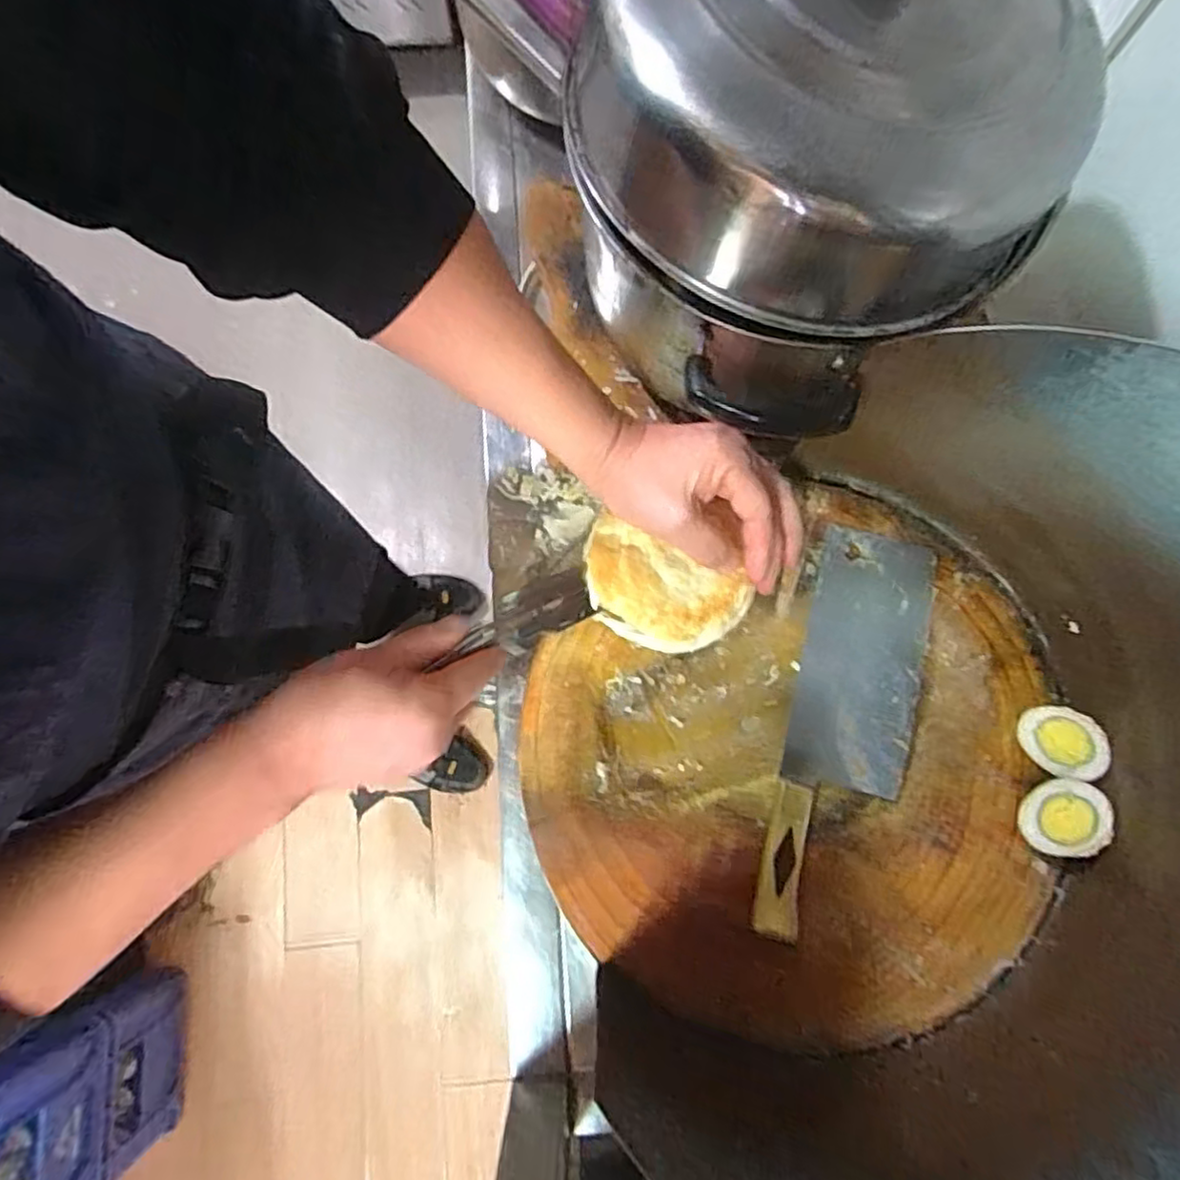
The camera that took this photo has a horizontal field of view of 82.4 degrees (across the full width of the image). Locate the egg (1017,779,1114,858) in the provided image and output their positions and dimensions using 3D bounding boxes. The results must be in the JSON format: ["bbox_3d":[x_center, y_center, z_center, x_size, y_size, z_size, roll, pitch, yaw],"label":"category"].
[{"bbox_3d":[0.297,0.143,0.422,0.049,0.016,0.047,-2,57,27],"label":"egg"}]

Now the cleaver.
[{"bbox_3d":[0.173,0.091,0.445,0.078,0.014,0.267,15,79,2],"label":"cleaver"}]

